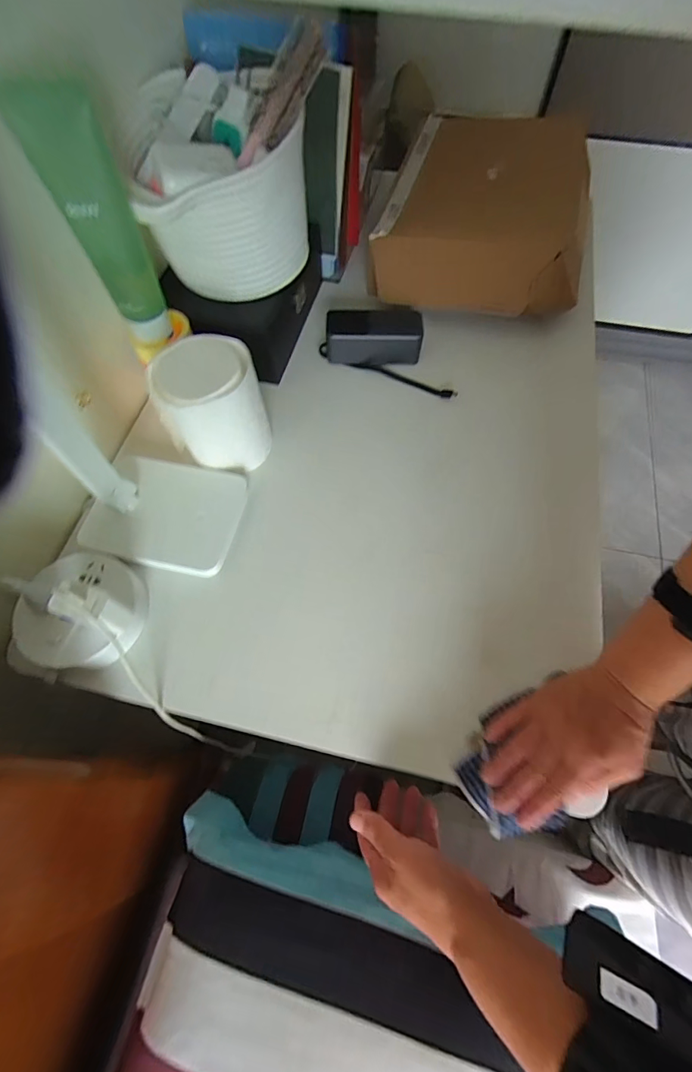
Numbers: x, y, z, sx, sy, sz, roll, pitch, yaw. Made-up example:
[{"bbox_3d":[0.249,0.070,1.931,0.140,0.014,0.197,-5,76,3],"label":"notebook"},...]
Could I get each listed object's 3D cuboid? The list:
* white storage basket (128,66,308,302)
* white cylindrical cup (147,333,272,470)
[{"bbox_3d":[-0.131,-0.376,0.482,0.167,0.143,0.166,-10,66,-2],"label":"white storage basket"},{"bbox_3d":[-0.141,-0.148,0.469,0.092,0.104,0.101,4,66,5],"label":"white cylindrical cup"}]

